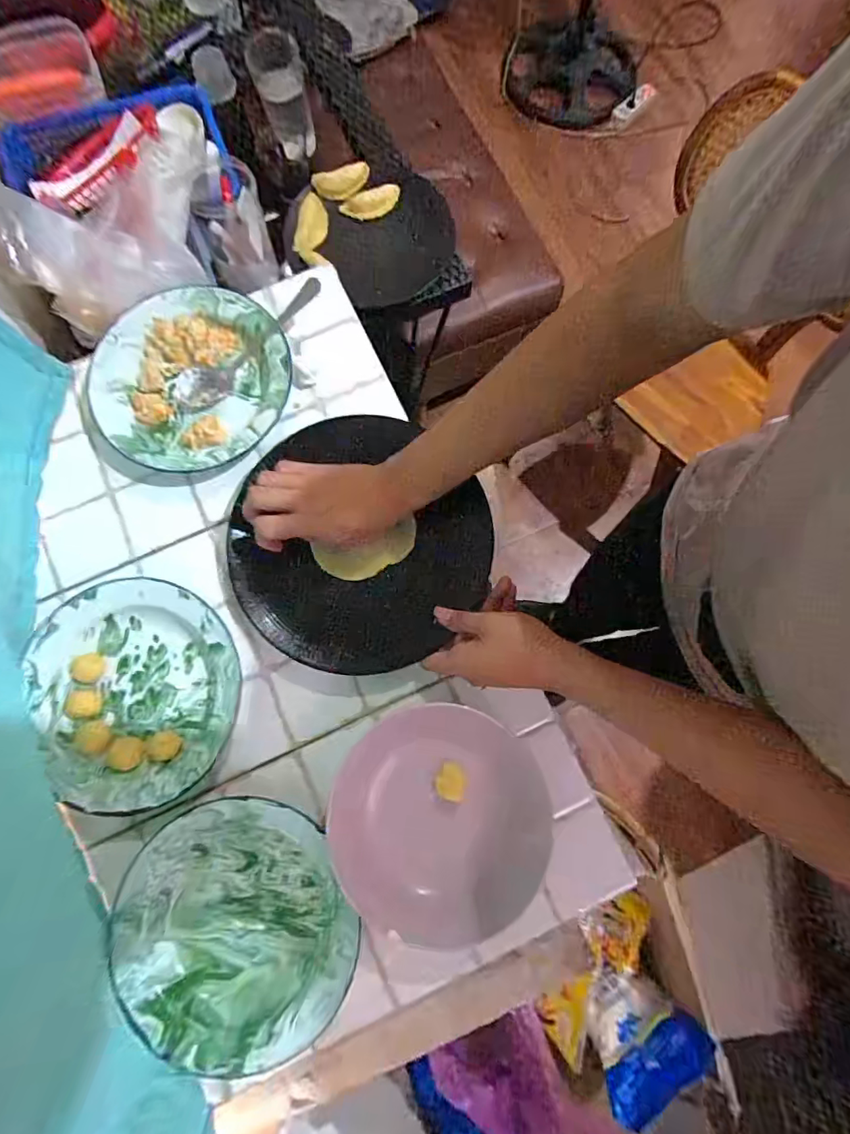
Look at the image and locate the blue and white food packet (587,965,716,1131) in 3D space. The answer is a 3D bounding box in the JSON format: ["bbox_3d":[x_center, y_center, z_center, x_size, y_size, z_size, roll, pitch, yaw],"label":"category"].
[{"bbox_3d":[0.305,0.673,0.719,0.154,0.149,0.045,-23,115,-12],"label":"blue and white food packet"}]

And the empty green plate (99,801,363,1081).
[{"bbox_3d":[-0.177,0.324,0.450,0.207,0.027,0.204,0,79,0],"label":"empty green plate"}]

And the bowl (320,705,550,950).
[{"bbox_3d":[0.015,0.228,0.463,0.197,0.047,0.185,0,79,0],"label":"bowl"}]

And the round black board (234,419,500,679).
[{"bbox_3d":[-0.071,-0.027,0.521,0.264,0.022,0.253,0,79,0],"label":"round black board"}]

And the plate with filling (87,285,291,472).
[{"bbox_3d":[-0.254,-0.203,0.548,0.201,0.027,0.206,0,79,0],"label":"plate with filling"}]

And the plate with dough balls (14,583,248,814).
[{"bbox_3d":[-0.281,0.118,0.492,0.194,0.032,0.206,0,79,0],"label":"plate with dough balls"}]

